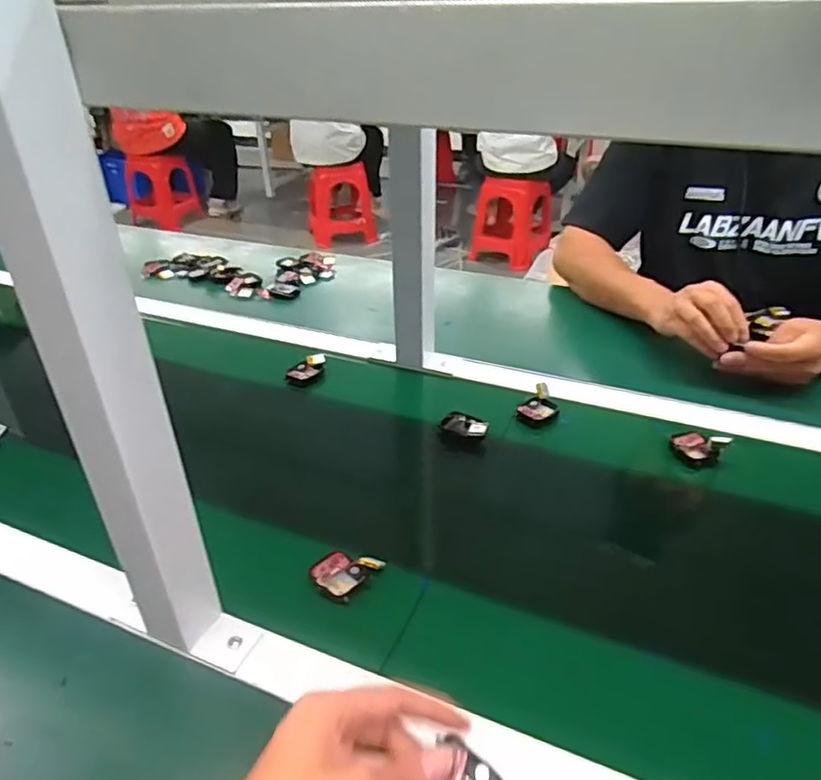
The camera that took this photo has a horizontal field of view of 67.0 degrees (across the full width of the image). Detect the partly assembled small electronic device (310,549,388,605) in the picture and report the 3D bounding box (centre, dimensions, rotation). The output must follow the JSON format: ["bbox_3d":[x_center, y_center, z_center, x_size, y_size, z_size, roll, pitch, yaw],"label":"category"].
[{"bbox_3d":[-0.056,0.149,0.513,0.043,0.014,0.051,23,39,35],"label":"partly assembled small electronic device"}]

